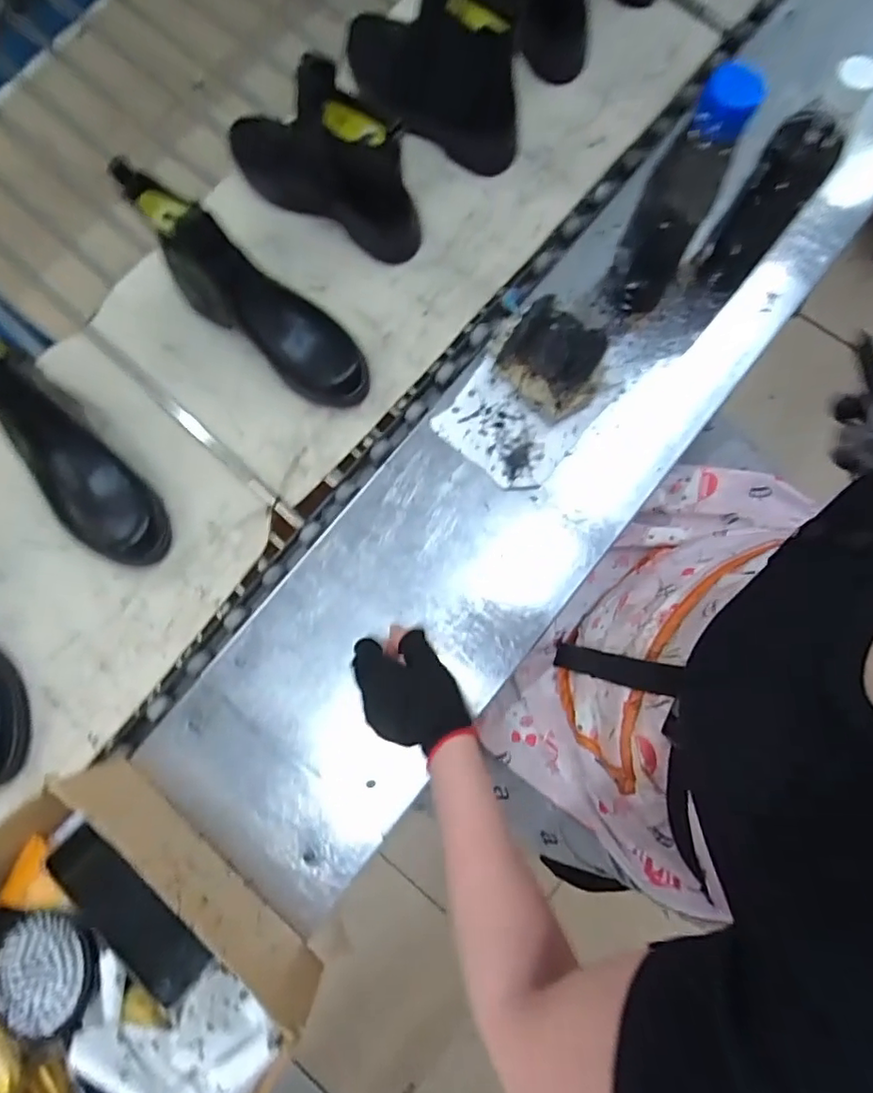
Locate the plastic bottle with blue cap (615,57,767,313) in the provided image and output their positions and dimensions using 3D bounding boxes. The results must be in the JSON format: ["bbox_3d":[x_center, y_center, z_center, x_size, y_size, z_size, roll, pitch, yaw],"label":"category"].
[{"bbox_3d":[0.206,-0.290,0.522,0.055,0.246,0.047,-1,79,2],"label":"plastic bottle with blue cap"}]

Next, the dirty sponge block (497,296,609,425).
[{"bbox_3d":[0.112,-0.179,0.555,0.093,0.073,0.081,36,83,8],"label":"dirty sponge block"}]

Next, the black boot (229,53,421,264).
[{"bbox_3d":[-0.130,-0.412,0.599,0.248,0.160,0.075,39,83,9],"label":"black boot"}]

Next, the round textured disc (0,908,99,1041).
[{"bbox_3d":[-0.304,0.329,0.446,0.088,0.024,0.065,42,47,15],"label":"round textured disc"}]

